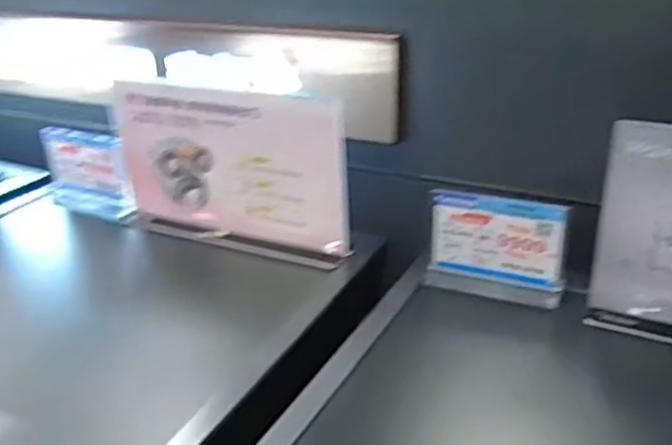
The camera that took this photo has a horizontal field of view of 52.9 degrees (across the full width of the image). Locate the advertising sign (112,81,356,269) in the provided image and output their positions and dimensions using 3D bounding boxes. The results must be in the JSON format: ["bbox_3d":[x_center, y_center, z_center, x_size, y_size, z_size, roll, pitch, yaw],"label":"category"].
[{"bbox_3d":[-0.148,-0.069,0.894,0.355,0.211,0.037,9,25,23],"label":"advertising sign"}]

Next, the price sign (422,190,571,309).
[{"bbox_3d":[0.182,0.032,0.769,0.153,0.134,0.031,7,24,19],"label":"price sign"}]

